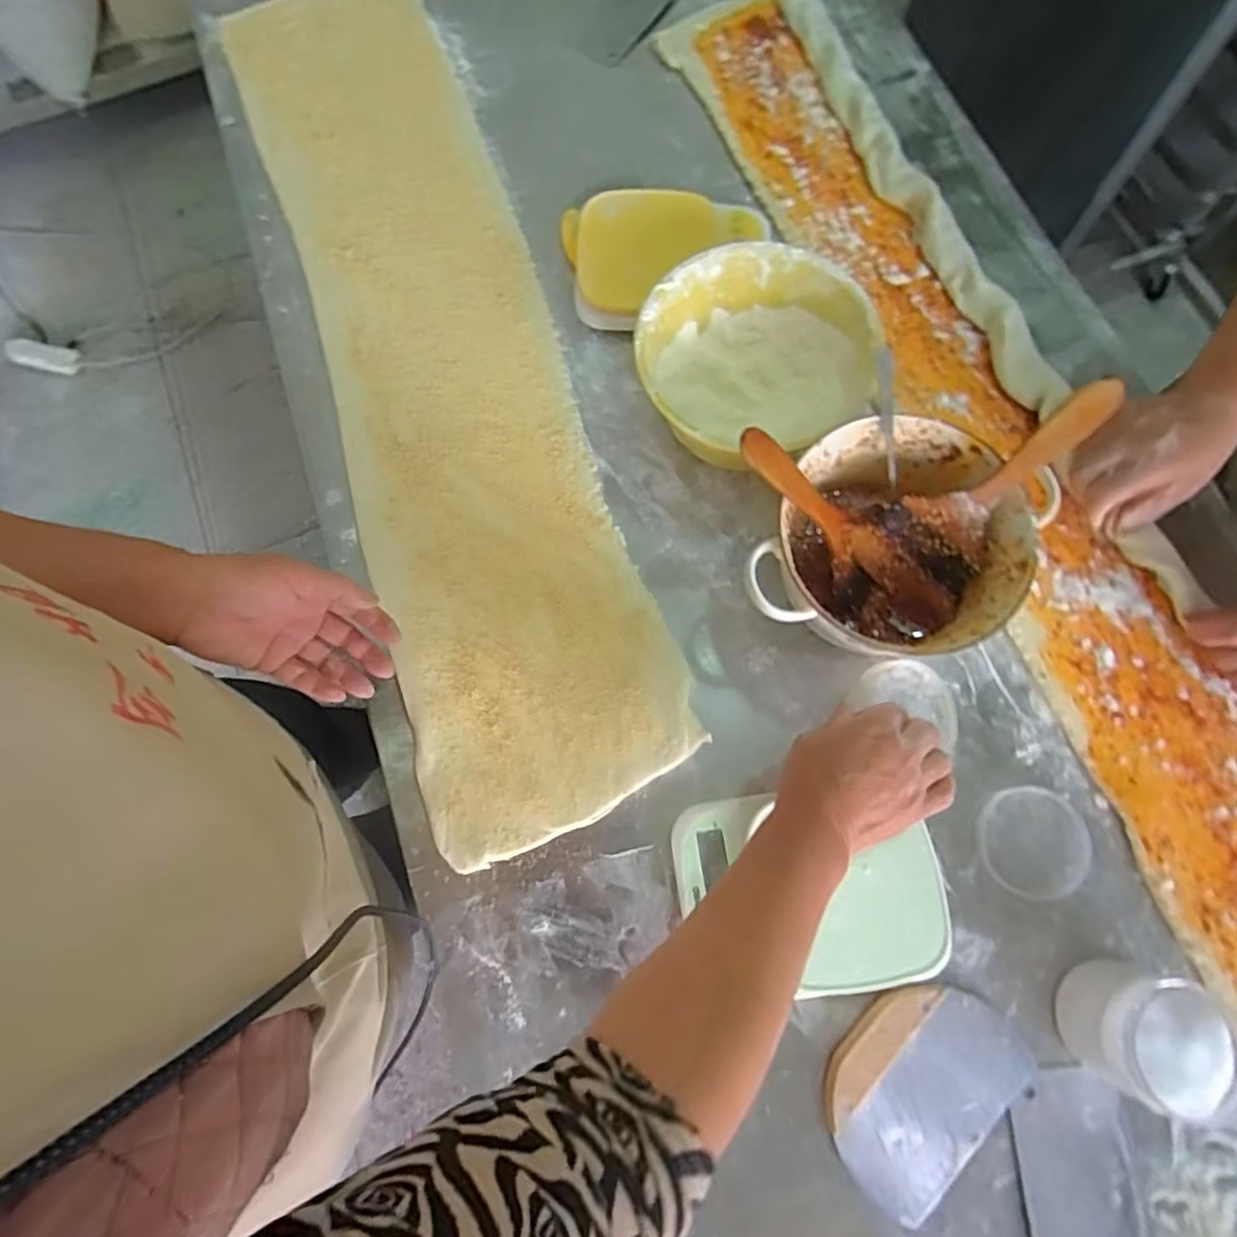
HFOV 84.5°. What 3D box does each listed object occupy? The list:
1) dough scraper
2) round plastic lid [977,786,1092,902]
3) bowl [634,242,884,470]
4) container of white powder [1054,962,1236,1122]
[{"bbox_3d":[0.222,0.345,0.499,0.153,0.021,0.114,-44,77,-10],"label":"dough scraper"},{"bbox_3d":[0.332,0.178,0.544,0.083,0.010,0.081,0,74,1],"label":"round plastic lid"},{"bbox_3d":[0.118,-0.225,0.620,0.194,0.093,0.185,0,74,1],"label":"bowl"},{"bbox_3d":[0.369,0.292,0.477,0.083,0.077,0.078,0,74,1],"label":"container of white powder"}]

